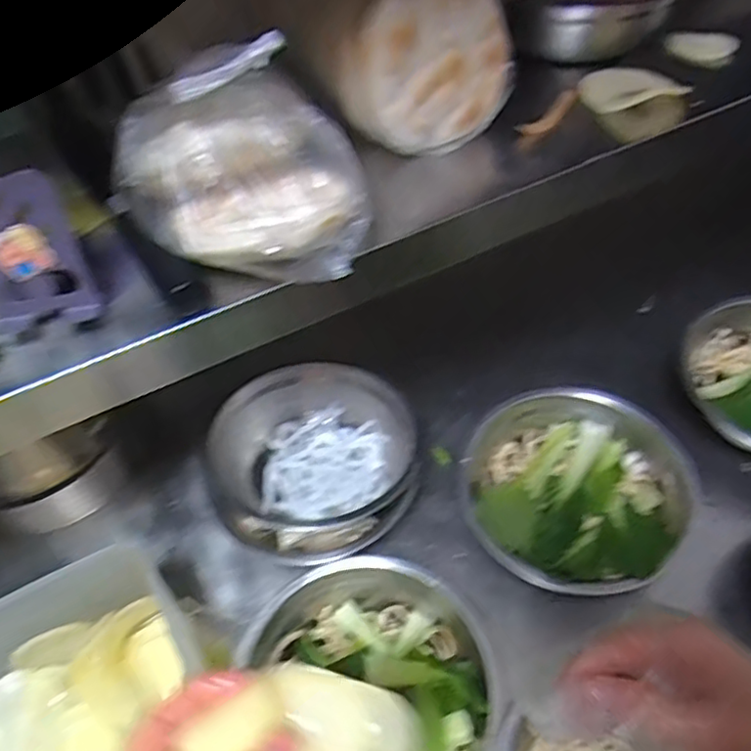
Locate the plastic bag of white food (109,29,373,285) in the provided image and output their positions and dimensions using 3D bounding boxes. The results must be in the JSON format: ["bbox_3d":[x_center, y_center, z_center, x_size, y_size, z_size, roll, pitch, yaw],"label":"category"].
[{"bbox_3d":[-0.073,-0.120,0.371,0.134,0.081,0.126,-32,57,-18],"label":"plastic bag of white food"}]

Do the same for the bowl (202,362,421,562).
[{"bbox_3d":[-0.052,0.078,0.593,0.191,0.094,0.177,-2,53,3],"label":"bowl"}]

